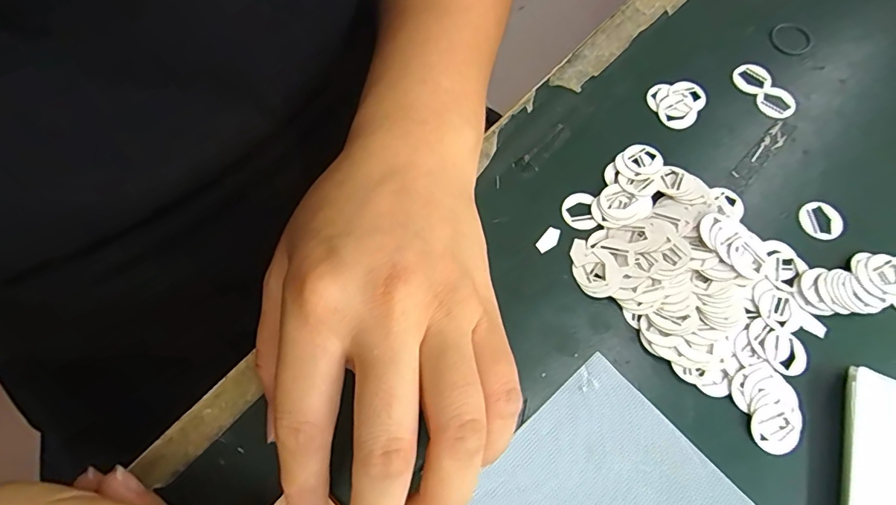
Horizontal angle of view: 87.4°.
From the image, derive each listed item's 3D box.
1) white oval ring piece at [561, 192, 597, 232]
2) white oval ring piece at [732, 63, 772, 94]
[{"bbox_3d":[0.060,-0.020,0.214,0.014,0.004,0.018,-2,69,1],"label":"white oval ring piece"},{"bbox_3d":[0.155,-0.089,0.239,0.018,0.004,0.014,37,74,14],"label":"white oval ring piece"}]

